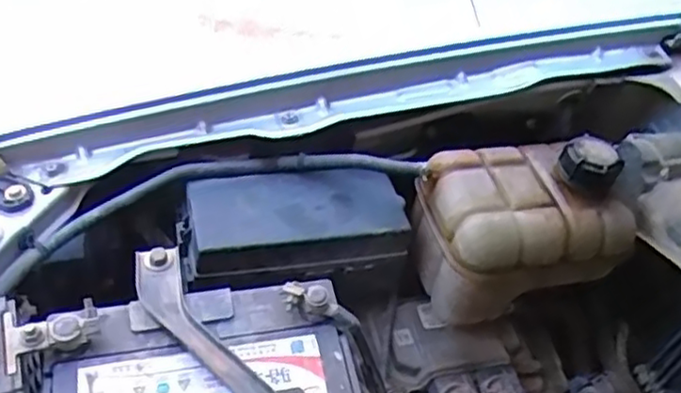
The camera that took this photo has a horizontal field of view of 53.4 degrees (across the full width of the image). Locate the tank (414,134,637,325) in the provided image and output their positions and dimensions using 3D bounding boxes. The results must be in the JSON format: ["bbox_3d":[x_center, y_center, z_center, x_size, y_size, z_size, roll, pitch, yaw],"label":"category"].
[{"bbox_3d":[0.179,0.026,0.682,0.191,0.148,0.129,-10,50,-15],"label":"tank"}]

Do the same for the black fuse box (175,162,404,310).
[{"bbox_3d":[-0.041,0.055,0.675,0.222,0.135,0.107,-10,50,-15],"label":"black fuse box"}]

